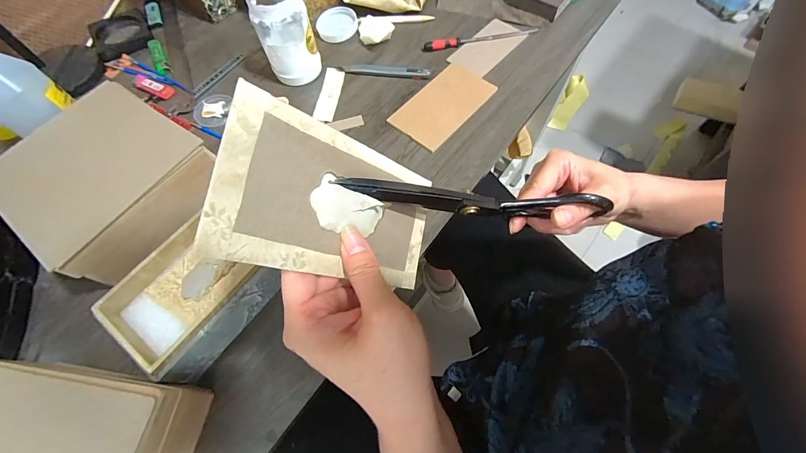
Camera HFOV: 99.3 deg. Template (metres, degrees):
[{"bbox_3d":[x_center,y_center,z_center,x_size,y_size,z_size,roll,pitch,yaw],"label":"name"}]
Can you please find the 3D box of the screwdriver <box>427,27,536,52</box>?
[{"bbox_3d":[0.134,-0.324,0.583,0.200,0.013,0.020,-14,65,-5],"label":"screwdriver"}]

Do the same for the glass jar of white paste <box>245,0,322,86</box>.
[{"bbox_3d":[-0.175,-0.287,0.515,0.078,0.121,0.079,-21,66,-8],"label":"glass jar of white paste"}]

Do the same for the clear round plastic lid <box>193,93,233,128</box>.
[{"bbox_3d":[-0.297,-0.180,0.532,0.056,0.010,0.060,-1,64,1],"label":"clear round plastic lid"}]

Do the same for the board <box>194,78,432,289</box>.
[{"bbox_3d":[-0.037,-0.013,0.220,0.004,0.154,0.089,1,78,43],"label":"board"}]

